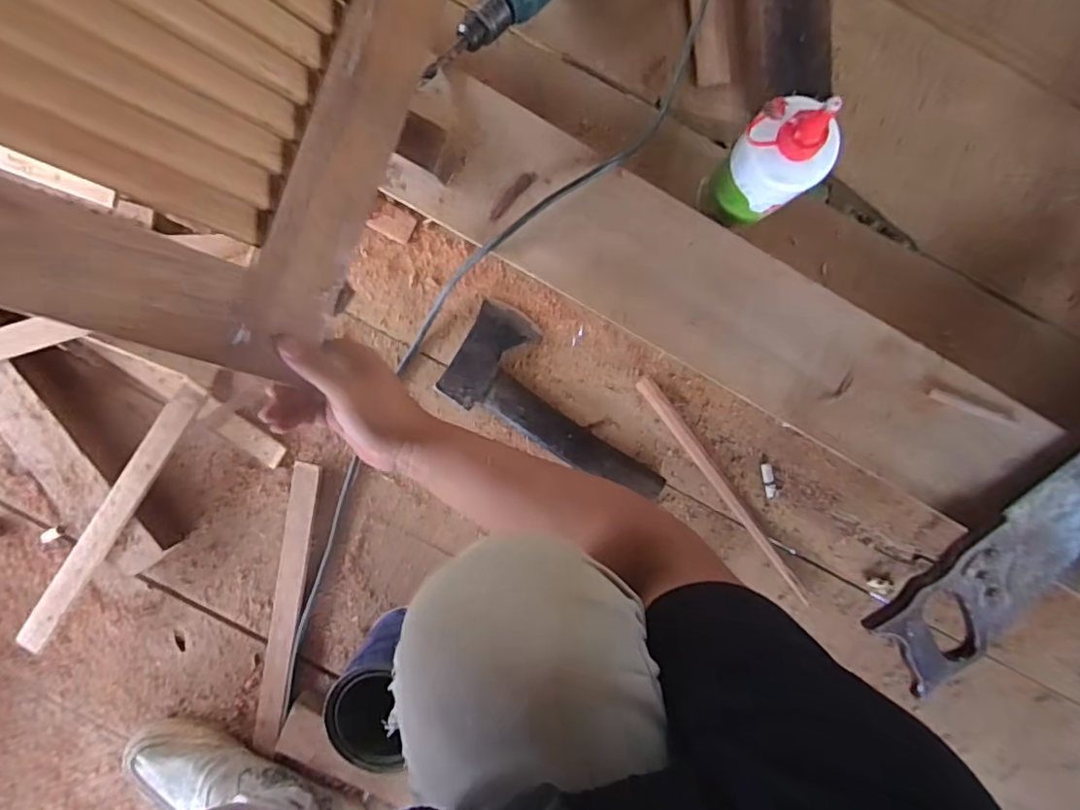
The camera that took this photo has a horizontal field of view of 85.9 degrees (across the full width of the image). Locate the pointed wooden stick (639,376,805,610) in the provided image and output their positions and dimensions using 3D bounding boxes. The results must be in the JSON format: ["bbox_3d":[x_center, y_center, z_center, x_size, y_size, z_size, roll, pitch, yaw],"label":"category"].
[{"bbox_3d":[0.198,0.092,0.626,0.015,0.021,0.298,-37,94,5],"label":"pointed wooden stick"}]

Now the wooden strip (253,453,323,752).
[{"bbox_3d":[-0.290,0.235,0.663,0.035,0.019,0.345,11,97,0],"label":"wooden strip"}]

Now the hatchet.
[{"bbox_3d":[0.030,-0.003,0.612,0.252,0.035,0.108,29,96,-2],"label":"hatchet"}]

